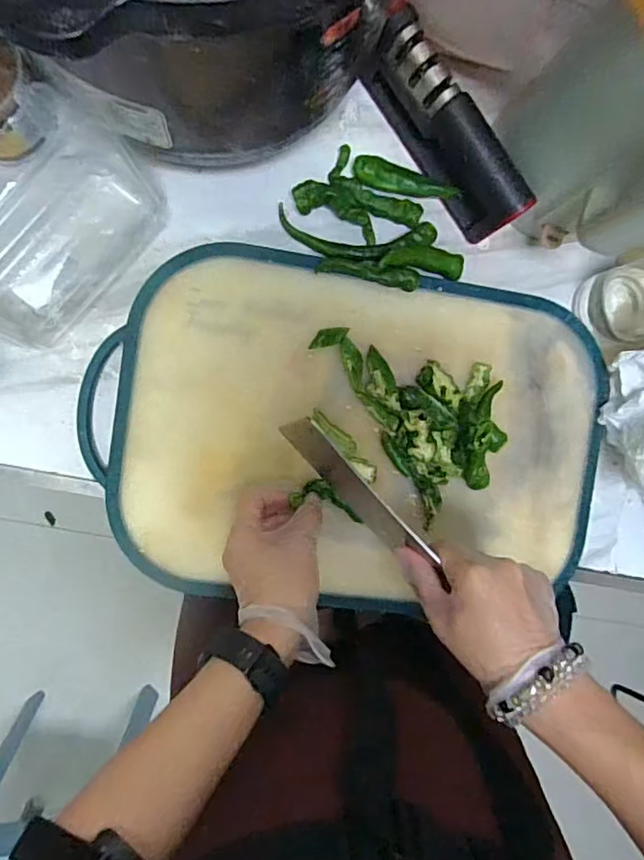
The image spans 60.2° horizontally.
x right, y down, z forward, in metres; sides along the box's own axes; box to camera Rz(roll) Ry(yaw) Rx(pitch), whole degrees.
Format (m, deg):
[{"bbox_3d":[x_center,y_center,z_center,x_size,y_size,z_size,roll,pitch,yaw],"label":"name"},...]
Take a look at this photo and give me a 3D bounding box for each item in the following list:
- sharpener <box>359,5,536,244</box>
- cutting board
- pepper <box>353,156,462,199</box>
[{"bbox_3d":[0.105,-0.249,0.471,0.037,0.071,0.176,-38,97,-4],"label":"sharpener"},{"bbox_3d":[0.038,0.007,0.493,0.452,0.031,0.291,8,92,-8],"label":"cutting board"},{"bbox_3d":[0.075,-0.222,0.495,0.094,0.023,0.026,10,92,-8],"label":"pepper"}]

